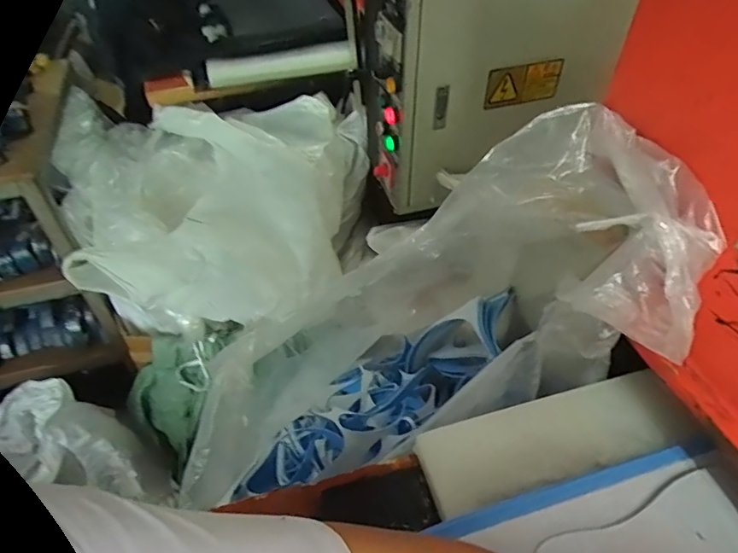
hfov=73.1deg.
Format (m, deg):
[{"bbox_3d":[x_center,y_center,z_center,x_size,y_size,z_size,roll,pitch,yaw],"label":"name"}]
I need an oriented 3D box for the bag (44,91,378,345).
[{"bbox_3d":[-0.350,-0.146,1.187,0.689,0.350,0.533,-4,47,1],"label":"bag"}]

